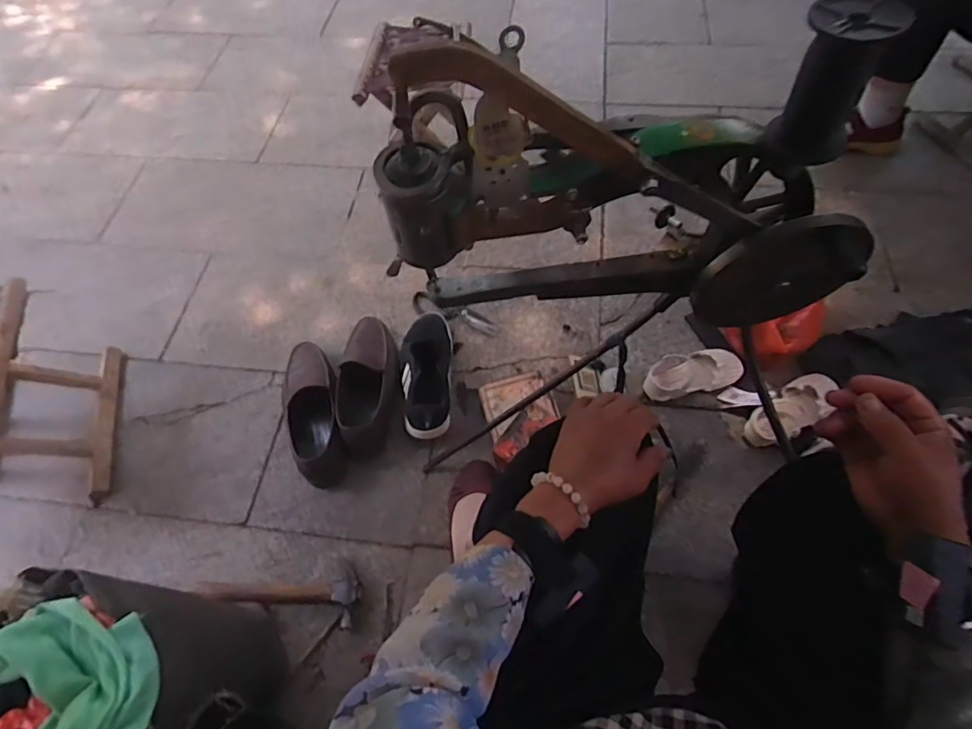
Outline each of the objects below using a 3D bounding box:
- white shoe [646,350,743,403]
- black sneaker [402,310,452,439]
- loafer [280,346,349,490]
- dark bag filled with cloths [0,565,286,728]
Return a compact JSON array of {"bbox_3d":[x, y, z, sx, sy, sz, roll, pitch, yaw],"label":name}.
[{"bbox_3d":[0.358,0.013,0.929,0.161,0.047,0.080,-15,62,19],"label":"white shoe"},{"bbox_3d":[-0.110,0.011,0.960,0.095,0.093,0.250,-3,62,2],"label":"black sneaker"},{"bbox_3d":[-0.309,0.081,0.951,0.096,0.071,0.277,-16,63,-5],"label":"loafer"},{"bbox_3d":[-0.447,0.417,0.636,0.289,0.258,0.277,9,62,7],"label":"dark bag filled with cloths"}]

